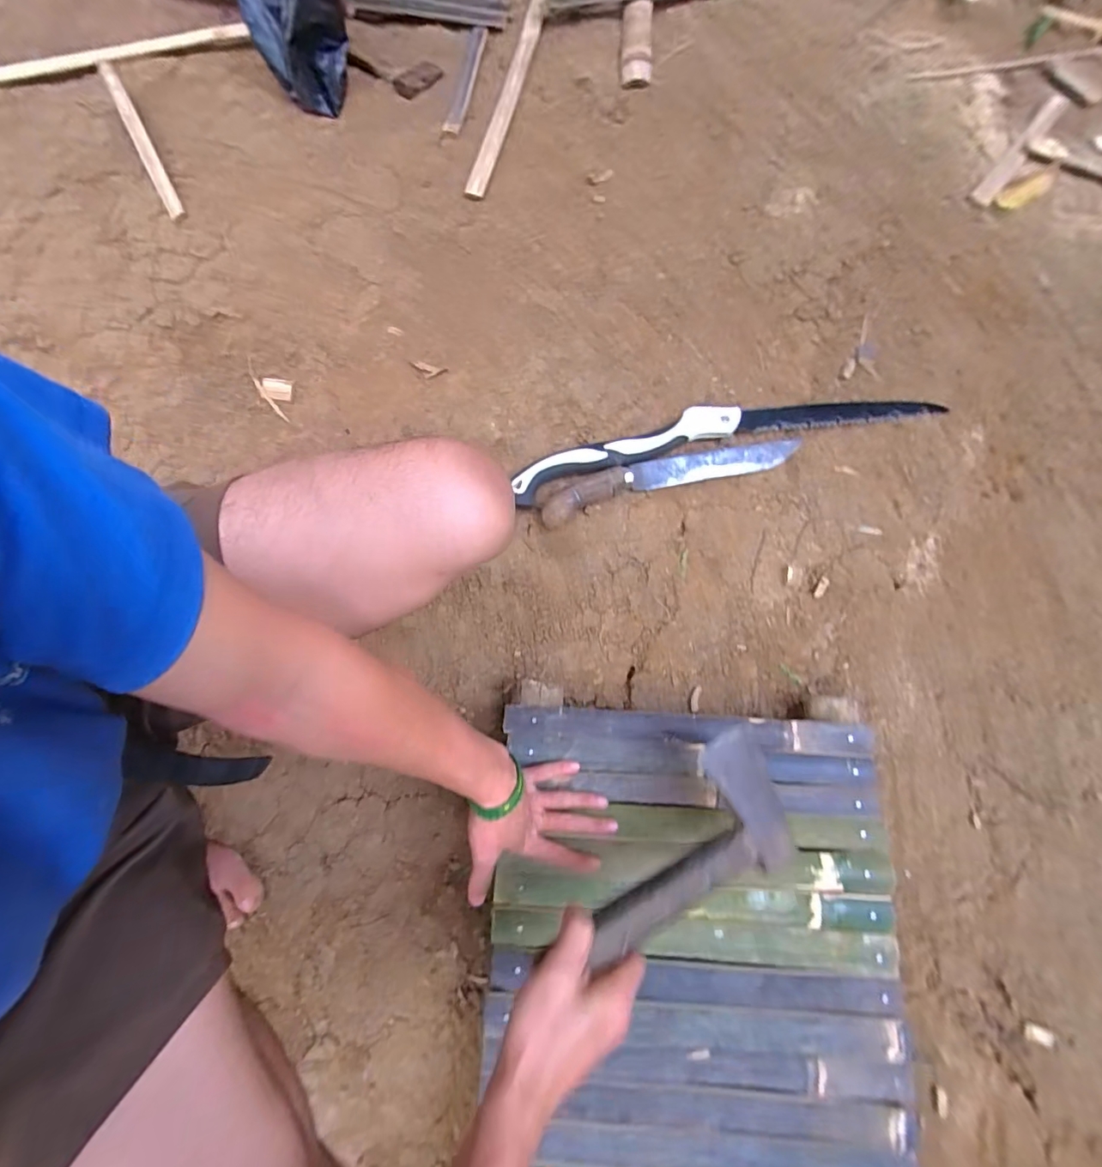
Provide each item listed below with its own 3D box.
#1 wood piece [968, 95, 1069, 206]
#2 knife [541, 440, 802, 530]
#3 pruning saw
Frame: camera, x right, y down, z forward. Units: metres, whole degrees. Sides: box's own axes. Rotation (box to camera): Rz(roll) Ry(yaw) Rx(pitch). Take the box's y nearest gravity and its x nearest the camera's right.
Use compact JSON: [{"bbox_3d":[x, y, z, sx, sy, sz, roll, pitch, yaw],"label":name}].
[{"bbox_3d":[0.731,-0.676,0.783,0.029,0.005,0.268,40,82,8],"label":"wood piece"},{"bbox_3d":[0.155,-0.143,0.662,0.350,0.036,0.050,-17,81,-1],"label":"knife"},{"bbox_3d":[0.227,-0.199,0.670,0.566,0.033,0.073,-14,73,-3],"label":"pruning saw"}]

